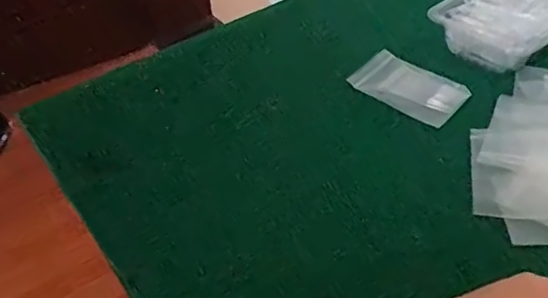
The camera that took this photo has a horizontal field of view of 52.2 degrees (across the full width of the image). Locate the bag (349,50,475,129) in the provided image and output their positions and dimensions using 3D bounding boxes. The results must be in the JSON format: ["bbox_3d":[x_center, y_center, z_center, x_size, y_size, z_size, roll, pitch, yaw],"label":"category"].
[{"bbox_3d":[0.155,-0.074,0.640,0.123,0.008,0.080,29,53,30],"label":"bag"}]

